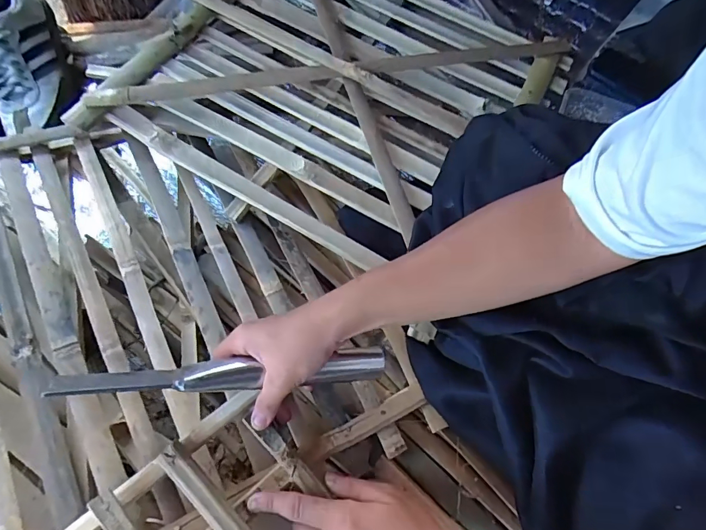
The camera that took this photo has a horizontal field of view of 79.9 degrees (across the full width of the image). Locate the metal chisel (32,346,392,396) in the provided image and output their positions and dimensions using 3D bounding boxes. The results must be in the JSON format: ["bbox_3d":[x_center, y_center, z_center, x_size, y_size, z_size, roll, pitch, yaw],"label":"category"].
[{"bbox_3d":[-0.101,0.094,0.365,0.273,0.031,0.029,1,67,-18],"label":"metal chisel"}]

